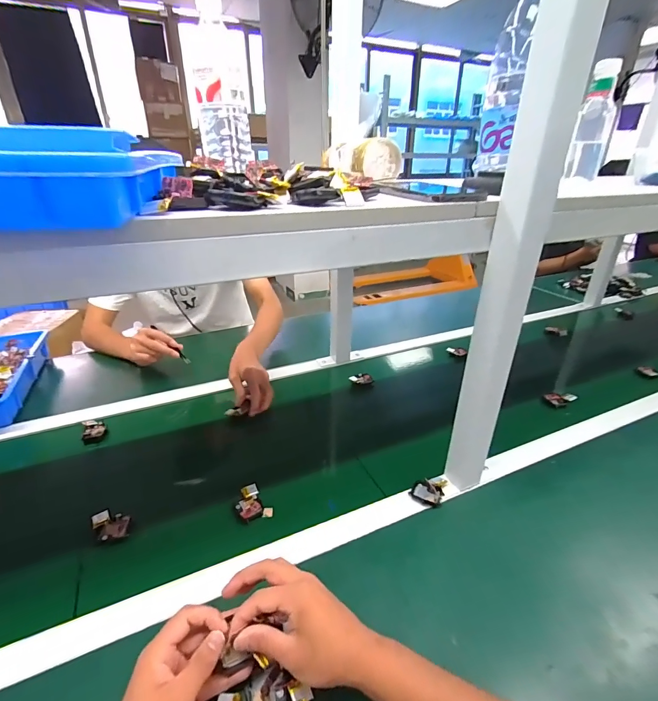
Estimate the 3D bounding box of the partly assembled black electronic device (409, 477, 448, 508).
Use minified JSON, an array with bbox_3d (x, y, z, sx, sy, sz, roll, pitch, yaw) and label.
[{"bbox_3d":[0.156,0.213,0.577,0.047,0.014,0.057,17,33,28],"label":"partly assembled black electronic device"}]

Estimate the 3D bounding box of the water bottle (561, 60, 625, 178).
[{"bbox_3d":[0.526,-0.450,0.738,0.063,0.190,0.053,15,31,24],"label":"water bottle"}]

